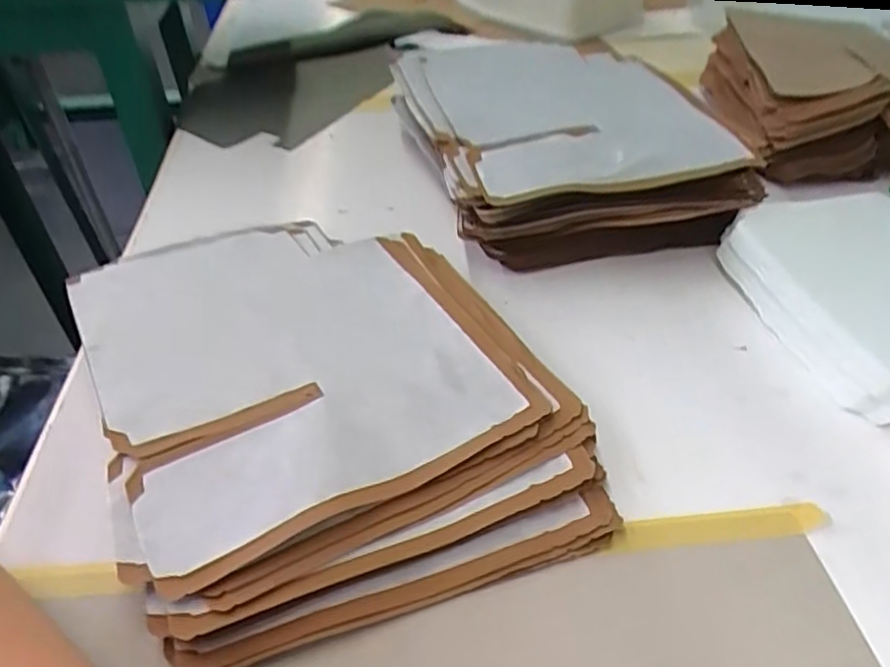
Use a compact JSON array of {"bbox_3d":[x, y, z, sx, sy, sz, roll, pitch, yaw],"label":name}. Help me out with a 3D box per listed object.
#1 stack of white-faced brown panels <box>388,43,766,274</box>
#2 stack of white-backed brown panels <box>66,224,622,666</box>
[{"bbox_3d":[0.086,-0.145,0.523,0.198,0.076,0.255,-11,42,-10],"label":"stack of white-faced brown panels"},{"bbox_3d":[-0.070,0.024,0.370,0.212,0.031,0.285,-19,44,-20],"label":"stack of white-backed brown panels"}]

